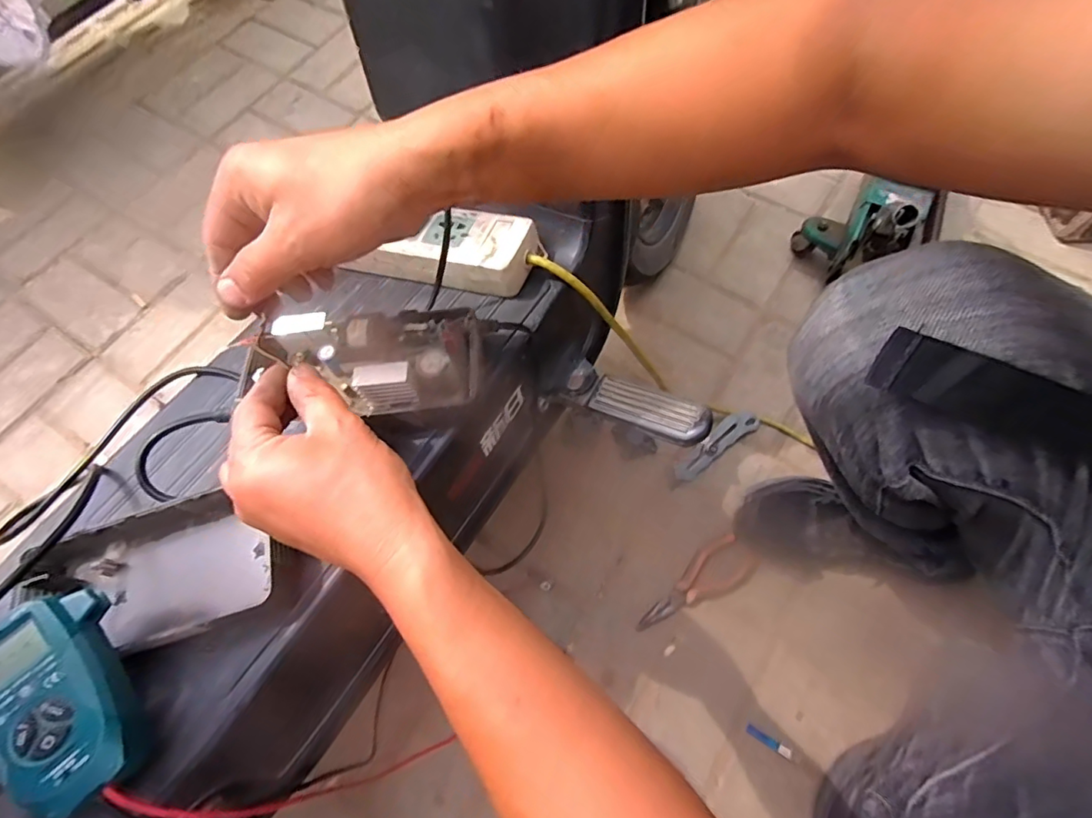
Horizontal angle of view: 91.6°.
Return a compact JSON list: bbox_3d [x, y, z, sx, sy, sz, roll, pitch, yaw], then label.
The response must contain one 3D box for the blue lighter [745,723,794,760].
[{"bbox_3d":[0.245,0.364,0.582,0.050,0.008,0.011,29,71,11],"label":"blue lighter"}]

